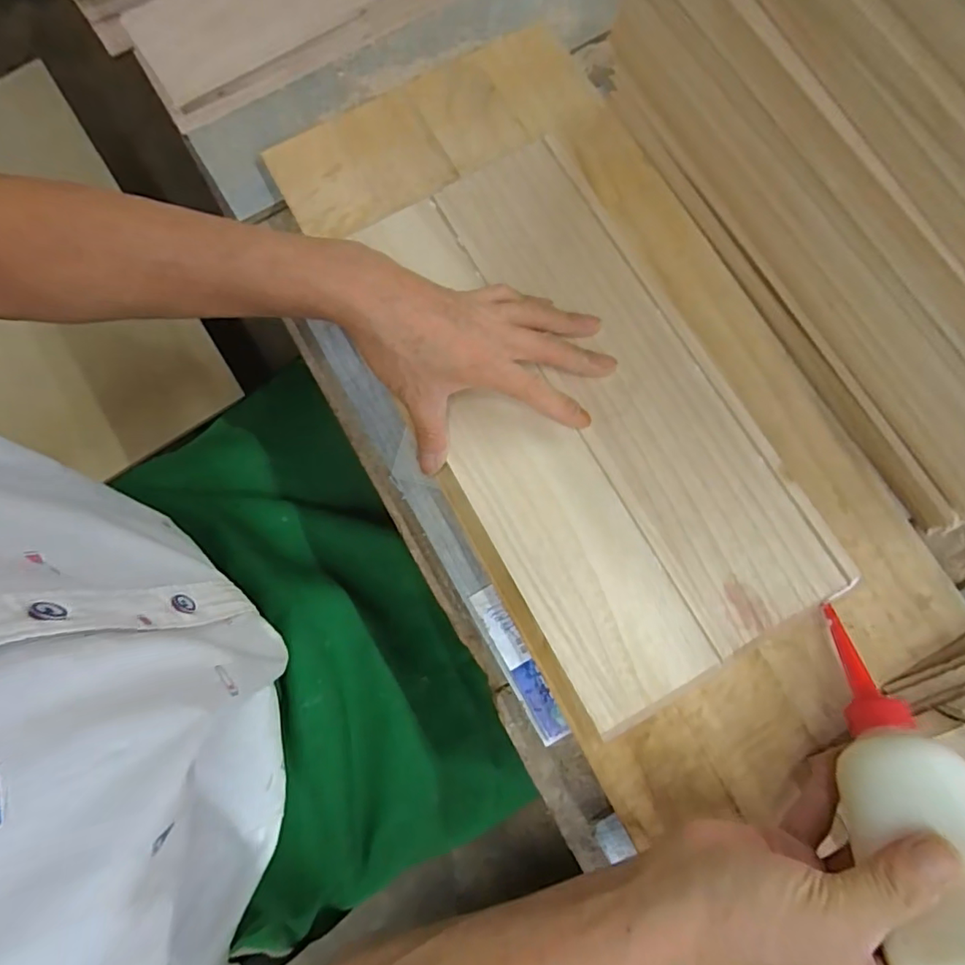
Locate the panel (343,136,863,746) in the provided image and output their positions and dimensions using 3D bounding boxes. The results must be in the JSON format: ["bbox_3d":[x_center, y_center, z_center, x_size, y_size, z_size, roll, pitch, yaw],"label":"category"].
[{"bbox_3d":[0.061,-0.053,0.361,0.186,0.011,0.369,-27,80,-6],"label":"panel"}]

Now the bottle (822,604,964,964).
[{"bbox_3d":[0.201,0.141,0.262,0.053,0.036,0.167,9,39,1],"label":"bottle"}]

